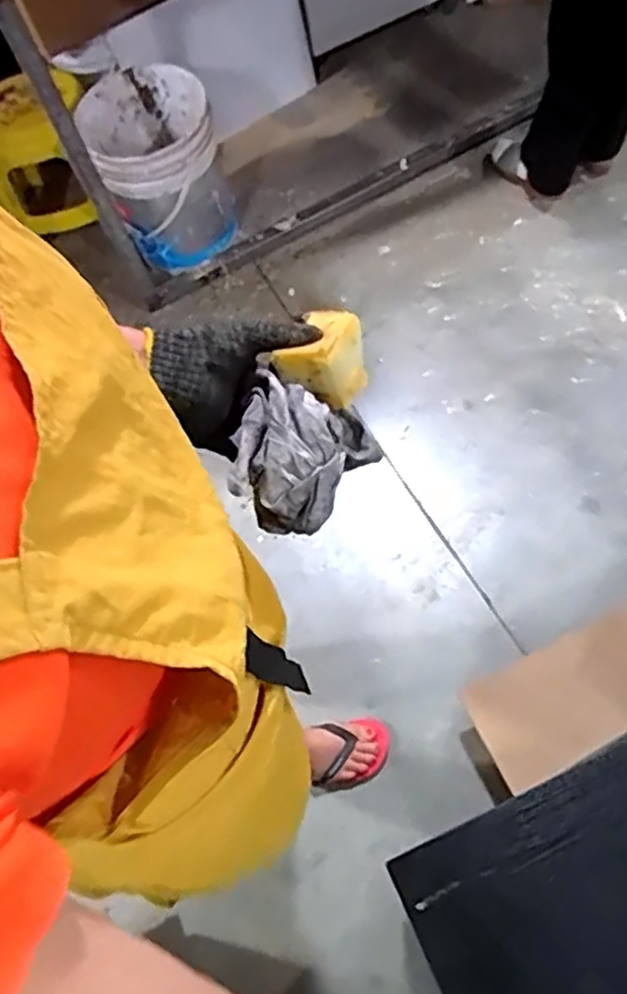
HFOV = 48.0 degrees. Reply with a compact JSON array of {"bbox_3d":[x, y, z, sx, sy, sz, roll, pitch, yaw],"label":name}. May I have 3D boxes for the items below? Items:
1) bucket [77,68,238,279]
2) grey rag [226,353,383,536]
[{"bbox_3d":[-0.370,-0.797,1.702,0.301,0.301,0.354,-19,66,-1],"label":"bucket"},{"bbox_3d":[-0.005,-0.031,0.521,0.089,0.071,0.100,7,68,10],"label":"grey rag"}]

